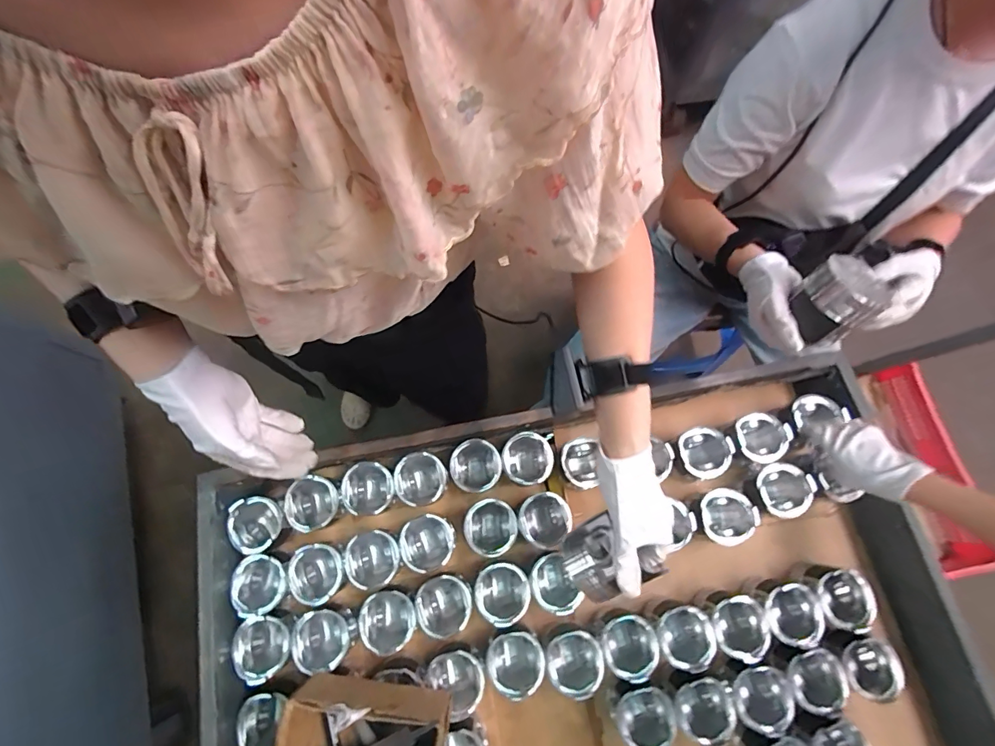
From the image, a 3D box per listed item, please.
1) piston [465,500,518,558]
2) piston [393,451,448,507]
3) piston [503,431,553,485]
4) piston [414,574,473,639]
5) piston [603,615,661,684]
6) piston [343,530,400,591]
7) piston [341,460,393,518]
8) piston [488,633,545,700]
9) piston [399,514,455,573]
[{"bbox_3d":[-0.010,0.248,0.702,0.080,0.079,0.082,0,73,-1],"label":"piston"},{"bbox_3d":[-0.126,0.180,0.732,0.082,0.064,0.083,0,73,-1],"label":"piston"},{"bbox_3d":[0.050,0.152,0.753,0.081,0.068,0.081,39,77,10],"label":"piston"},{"bbox_3d":[-0.080,0.358,0.677,0.085,0.065,0.083,0,73,-1],"label":"piston"},{"bbox_3d":[0.196,0.410,0.667,0.079,0.086,0.083,0,73,-1],"label":"piston"},{"bbox_3d":[-0.195,0.297,0.698,0.082,0.067,0.081,-7,74,-3],"label":"piston"},{"bbox_3d":[-0.210,0.192,0.721,0.081,0.073,0.081,0,73,-1],"label":"piston"},{"bbox_3d":[0.027,0.434,0.658,0.080,0.076,0.074,0,73,-1],"label":"piston"},{"bbox_3d":[-0.112,0.274,0.708,0.082,0.064,0.080,0,73,-1],"label":"piston"}]

